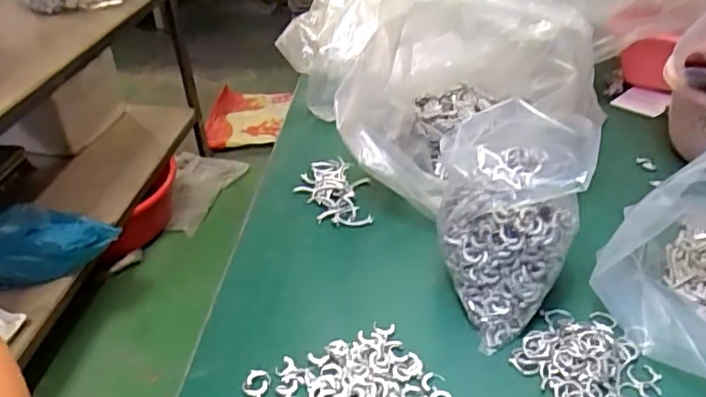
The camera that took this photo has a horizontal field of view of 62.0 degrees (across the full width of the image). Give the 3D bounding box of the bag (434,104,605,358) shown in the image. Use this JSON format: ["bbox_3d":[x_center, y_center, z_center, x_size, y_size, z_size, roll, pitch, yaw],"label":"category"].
[{"bbox_3d":[0.106,0.013,0.412,0.095,0.117,0.123,22,41,28],"label":"bag"}]

